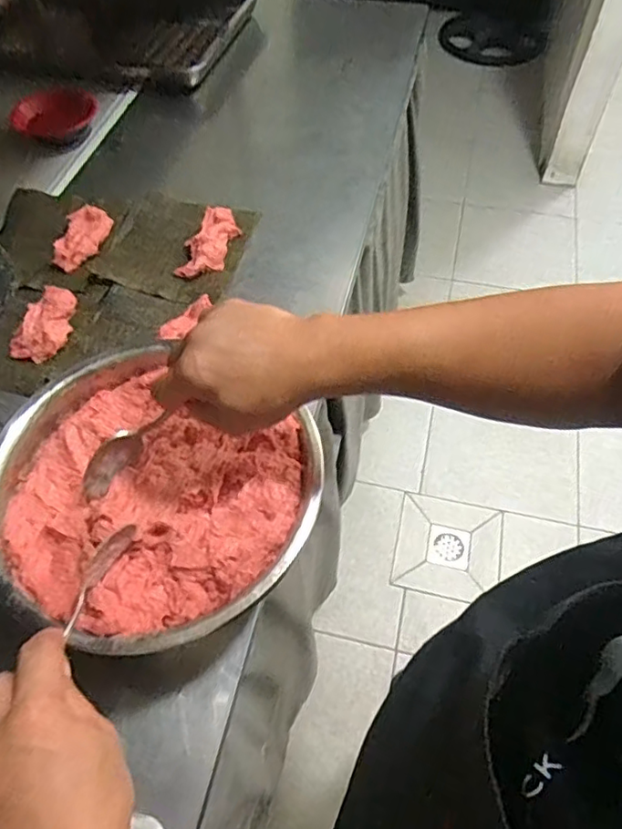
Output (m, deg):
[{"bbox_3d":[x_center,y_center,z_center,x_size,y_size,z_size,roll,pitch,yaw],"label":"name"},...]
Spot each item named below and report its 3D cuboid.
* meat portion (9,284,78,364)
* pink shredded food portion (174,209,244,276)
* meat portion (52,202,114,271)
[{"bbox_3d":[-0.331,-0.115,0.737,0.057,0.030,0.108,17,59,13],"label":"meat portion"},{"bbox_3d":[-0.141,-0.243,0.816,0.057,0.029,0.123,12,58,10],"label":"pink shredded food portion"},{"bbox_3d":[-0.321,-0.253,0.826,0.059,0.024,0.117,6,57,6],"label":"meat portion"}]

